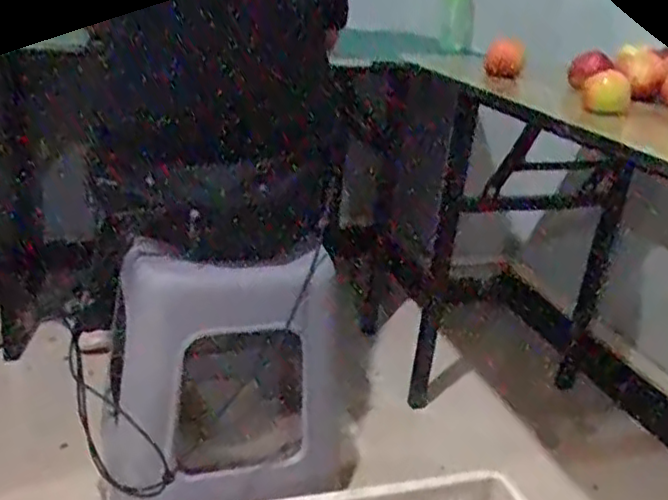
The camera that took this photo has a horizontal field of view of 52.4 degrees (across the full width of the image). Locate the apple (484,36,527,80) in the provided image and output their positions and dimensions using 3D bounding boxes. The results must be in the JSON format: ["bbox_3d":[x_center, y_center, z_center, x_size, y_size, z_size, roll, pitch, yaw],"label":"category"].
[{"bbox_3d":[0.296,-0.329,1.167,0.064,0.064,0.053,12,23,13],"label":"apple"}]

